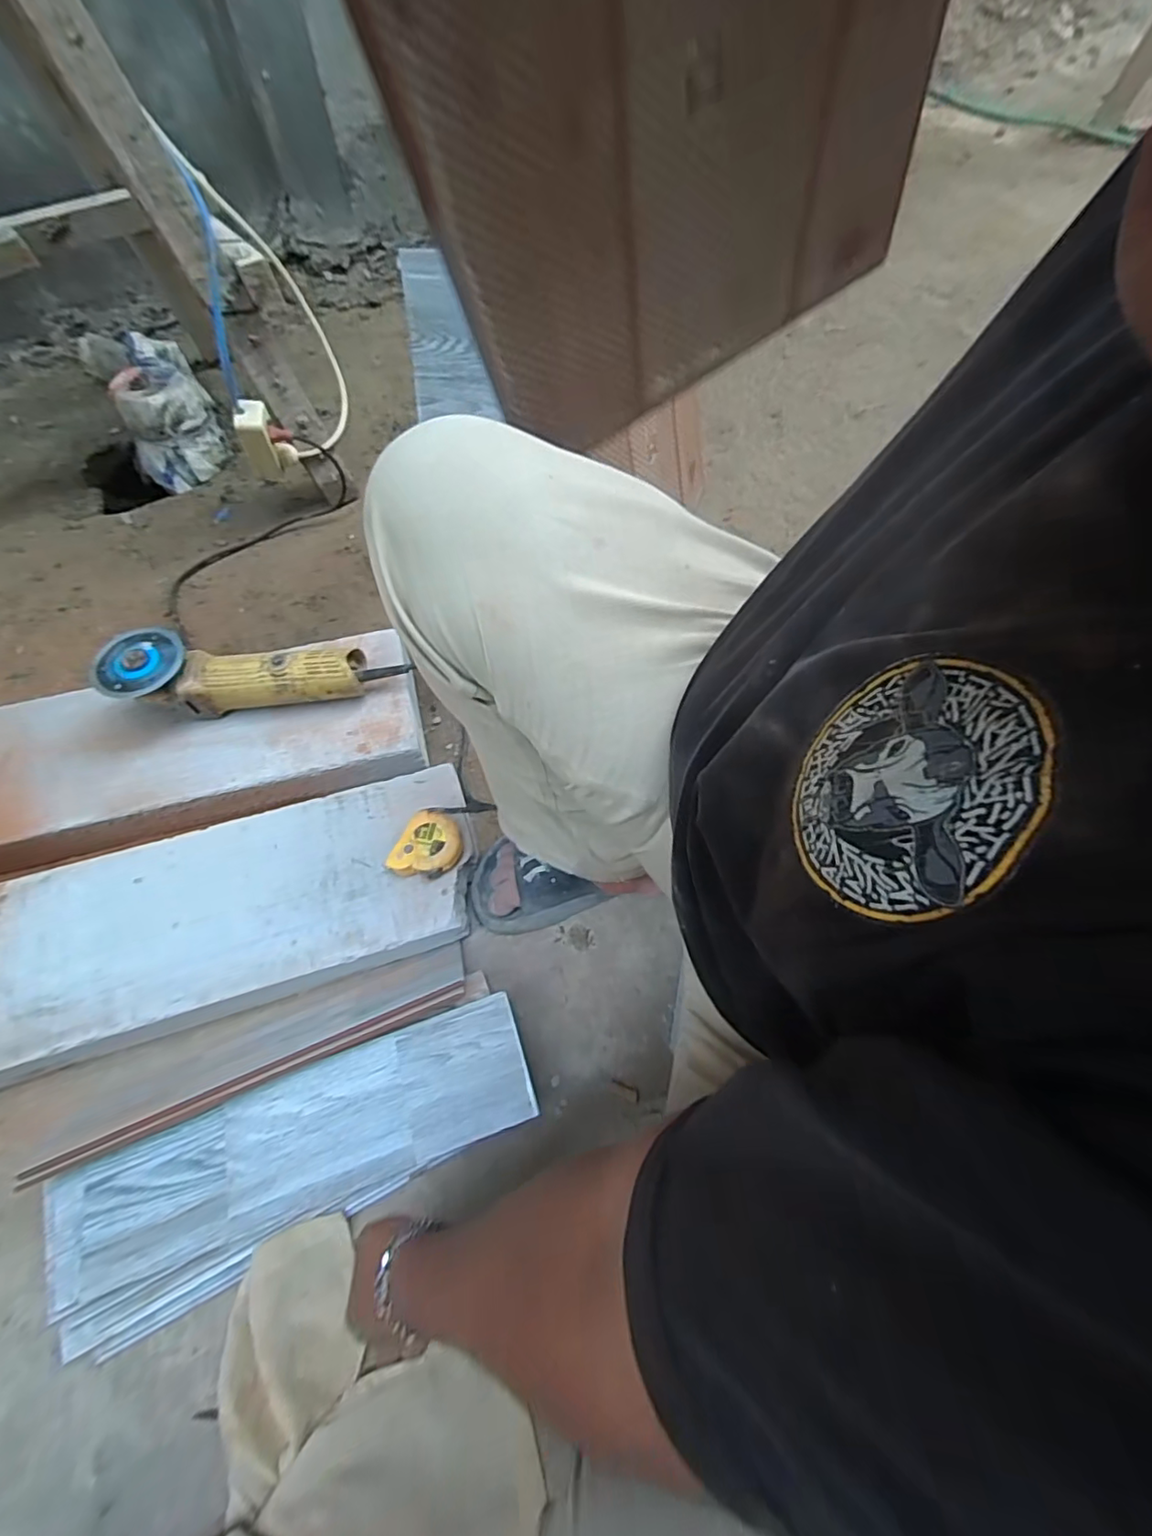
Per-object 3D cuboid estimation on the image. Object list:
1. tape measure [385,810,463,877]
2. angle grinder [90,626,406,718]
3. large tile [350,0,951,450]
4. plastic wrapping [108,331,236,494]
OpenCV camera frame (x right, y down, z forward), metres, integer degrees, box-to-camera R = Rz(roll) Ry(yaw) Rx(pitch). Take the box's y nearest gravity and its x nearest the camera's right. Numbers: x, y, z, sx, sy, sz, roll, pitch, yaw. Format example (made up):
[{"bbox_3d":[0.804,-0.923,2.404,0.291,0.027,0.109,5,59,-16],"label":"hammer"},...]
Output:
[{"bbox_3d":[-0.159,0.088,0.637,0.062,0.036,0.076,20,64,9],"label":"tape measure"},{"bbox_3d":[-0.384,-0.118,0.704,0.326,0.089,0.095,-8,63,-5],"label":"angle grinder"},{"bbox_3d":[0.080,-0.438,0.368,0.388,0.377,0.011,-31,68,0],"label":"large tile"},{"bbox_3d":[-0.753,-0.652,1.058,0.159,0.109,0.245,-26,66,-14],"label":"plastic wrapping"}]

